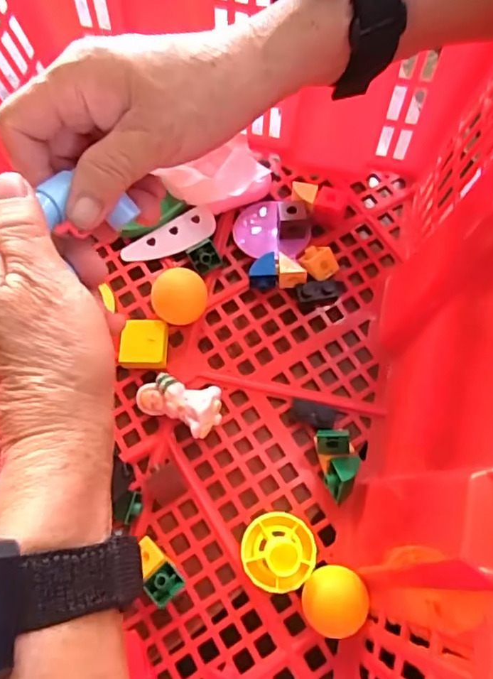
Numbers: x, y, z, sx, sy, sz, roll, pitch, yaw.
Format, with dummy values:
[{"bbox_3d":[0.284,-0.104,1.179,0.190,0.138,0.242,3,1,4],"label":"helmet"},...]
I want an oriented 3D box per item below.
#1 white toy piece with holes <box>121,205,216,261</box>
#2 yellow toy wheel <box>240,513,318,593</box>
[{"bbox_3d":[-0.058,-0.077,0.416,0.073,0.008,0.027,-27,70,-8],"label":"white toy piece with holes"},{"bbox_3d":[0.019,0.123,0.321,0.043,0.030,0.043,-1,68,2],"label":"yellow toy wheel"}]

